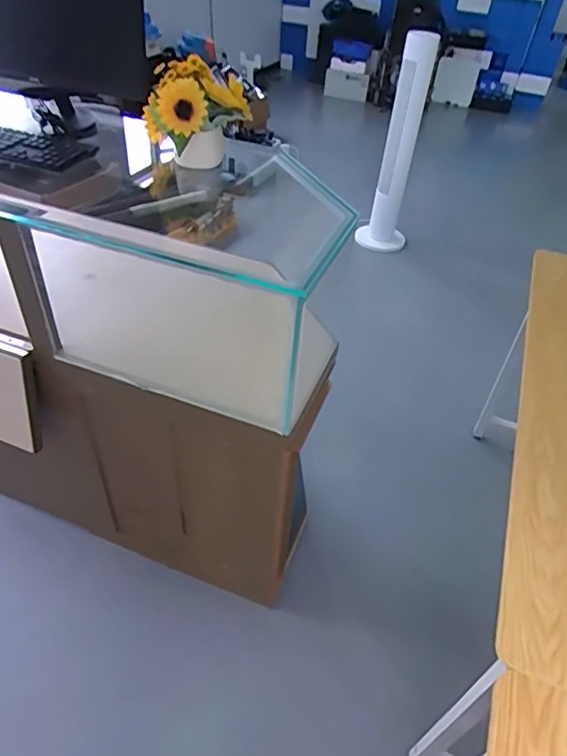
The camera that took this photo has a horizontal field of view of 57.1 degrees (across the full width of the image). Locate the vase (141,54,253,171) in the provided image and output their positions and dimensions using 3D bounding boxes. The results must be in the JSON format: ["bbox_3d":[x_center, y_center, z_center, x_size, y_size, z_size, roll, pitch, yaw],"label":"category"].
[{"bbox_3d":[-0.175,-0.525,1.068,0.206,0.189,0.170,-4,43,-8],"label":"vase"}]

